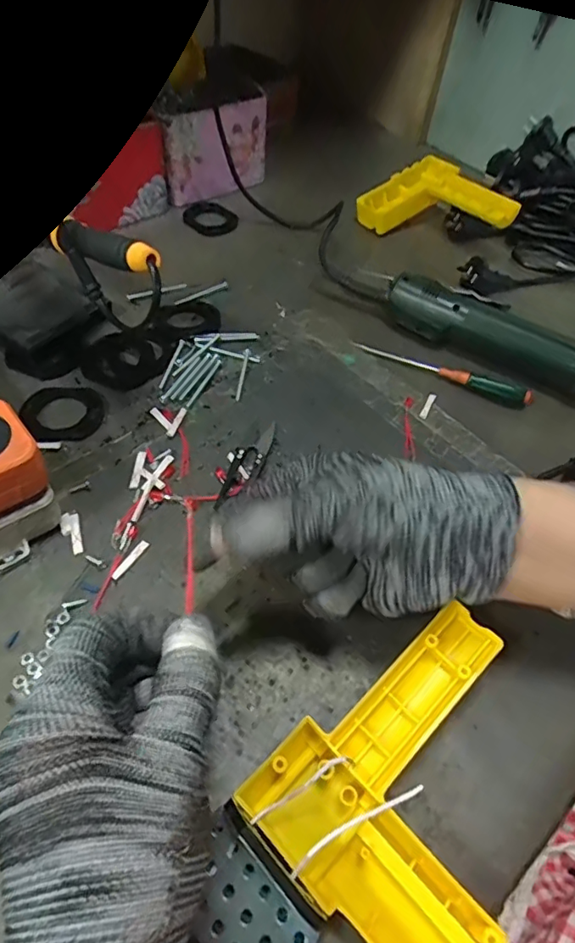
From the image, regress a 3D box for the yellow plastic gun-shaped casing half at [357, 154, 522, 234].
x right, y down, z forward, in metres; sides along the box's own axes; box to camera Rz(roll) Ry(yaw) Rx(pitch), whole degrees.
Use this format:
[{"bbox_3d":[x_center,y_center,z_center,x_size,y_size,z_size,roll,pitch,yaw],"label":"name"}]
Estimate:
[{"bbox_3d":[0.166,-0.304,0.582,0.157,0.046,0.115,18,54,8],"label":"yellow plastic gun-shaped casing half"}]

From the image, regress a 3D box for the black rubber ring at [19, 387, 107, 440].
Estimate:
[{"bbox_3d":[-0.166,-0.044,0.395,0.057,0.006,0.050,-10,55,-12],"label":"black rubber ring"}]

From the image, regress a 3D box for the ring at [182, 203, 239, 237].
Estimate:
[{"bbox_3d":[-0.085,-0.277,0.575,0.051,0.007,0.066,-30,62,-24],"label":"ring"}]

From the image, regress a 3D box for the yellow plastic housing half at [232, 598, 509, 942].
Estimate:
[{"bbox_3d":[0.067,0.146,0.257,0.116,0.041,0.142,38,59,21],"label":"yellow plastic housing half"}]

